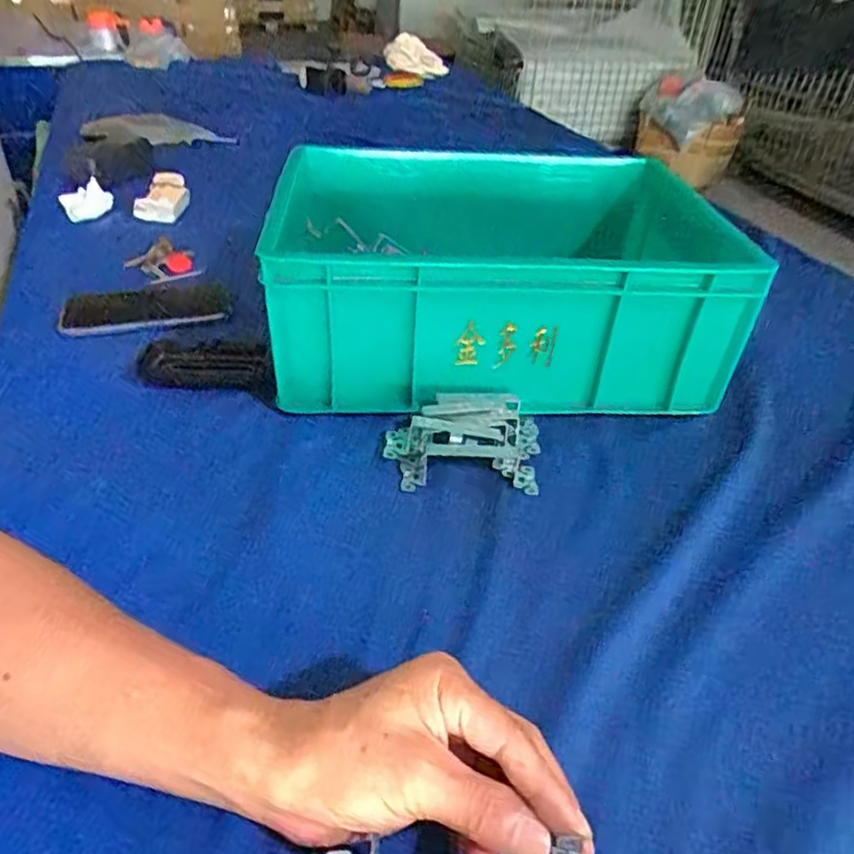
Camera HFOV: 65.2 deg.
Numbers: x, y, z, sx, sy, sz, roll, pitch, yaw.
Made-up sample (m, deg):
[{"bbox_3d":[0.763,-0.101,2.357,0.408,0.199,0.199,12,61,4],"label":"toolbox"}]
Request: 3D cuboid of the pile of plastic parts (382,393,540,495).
[{"bbox_3d":[0.030,0.007,0.541,0.125,0.036,0.087,3,37,2],"label":"pile of plastic parts"}]

